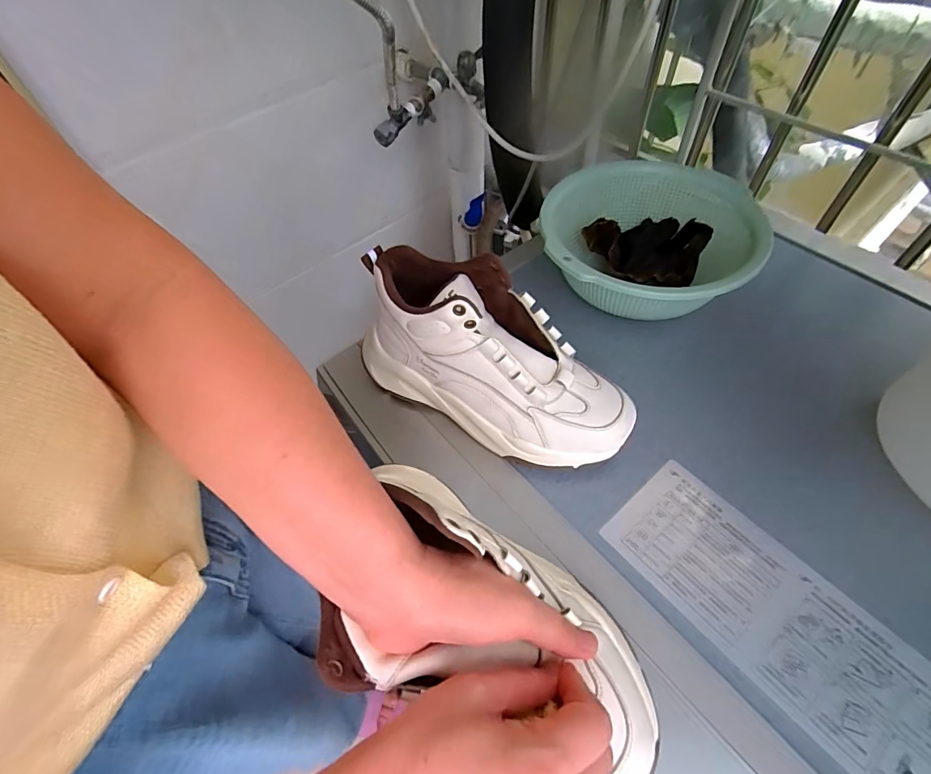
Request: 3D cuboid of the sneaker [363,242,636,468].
[{"bbox_3d":[0.022,-0.024,0.401,0.249,0.124,0.098,27,61,20],"label":"sneaker"}]

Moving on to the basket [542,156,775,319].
[{"bbox_3d":[0.189,-0.152,0.500,0.216,0.072,0.210,-40,62,-22],"label":"basket"}]

